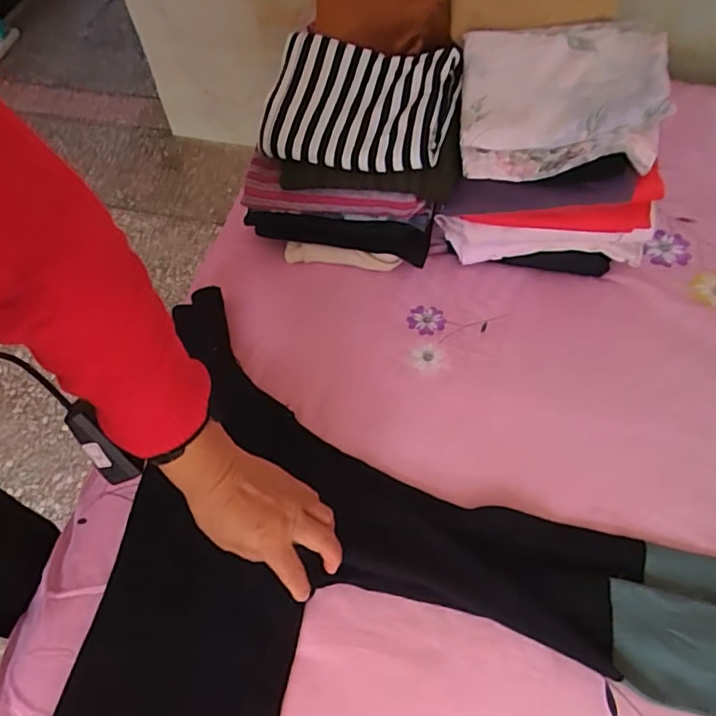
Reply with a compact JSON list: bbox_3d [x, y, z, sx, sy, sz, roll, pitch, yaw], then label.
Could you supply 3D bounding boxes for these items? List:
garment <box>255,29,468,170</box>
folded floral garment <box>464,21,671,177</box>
[{"bbox_3d":[-0.002,-0.293,0.648,0.216,0.033,0.155,11,79,14],"label":"garment"},{"bbox_3d":[0.214,-0.290,0.612,0.200,0.092,0.166,5,60,5],"label":"folded floral garment"}]

